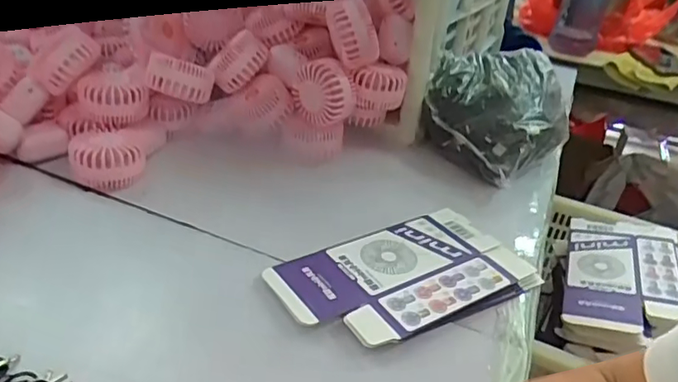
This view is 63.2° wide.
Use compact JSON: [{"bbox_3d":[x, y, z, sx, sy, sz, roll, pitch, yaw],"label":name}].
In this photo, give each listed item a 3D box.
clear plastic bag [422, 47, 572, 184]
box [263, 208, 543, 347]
[{"bbox_3d":[0.193,-0.103,0.678,0.177,0.093,0.147,-24,43,-39],"label":"clear plastic bag"},{"bbox_3d":[0.058,0.074,0.483,0.217,0.011,0.123,-16,38,-31],"label":"box"}]

